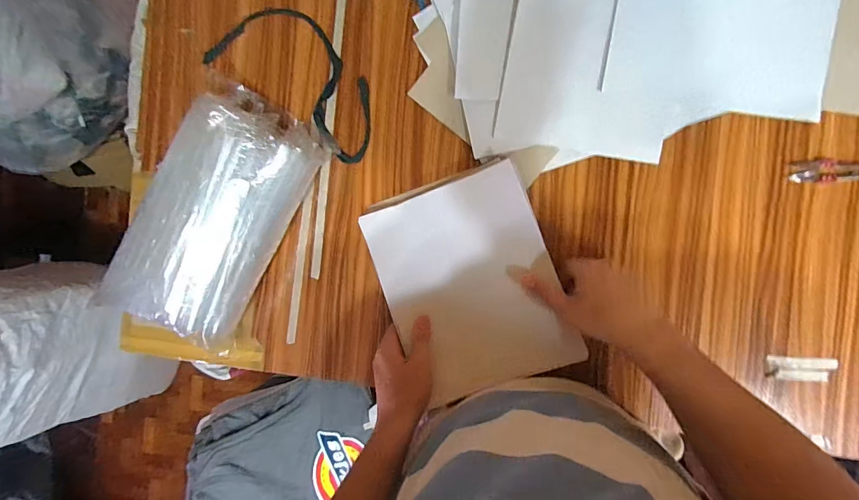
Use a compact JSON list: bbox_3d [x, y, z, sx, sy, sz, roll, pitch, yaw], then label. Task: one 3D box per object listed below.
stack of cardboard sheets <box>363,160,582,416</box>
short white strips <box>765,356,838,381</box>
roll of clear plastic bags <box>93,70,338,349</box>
[{"bbox_3d":[0.051,0.038,0.512,0.205,0.033,0.262,-22,88,8],"label":"stack of cardboard sheets"},{"bbox_3d":[0.448,0.143,0.488,0.076,0.005,0.027,2,91,8],"label":"short white strips"},{"bbox_3d":[-0.274,-0.050,0.522,0.165,0.121,0.309,29,95,6],"label":"roll of clear plastic bags"}]

